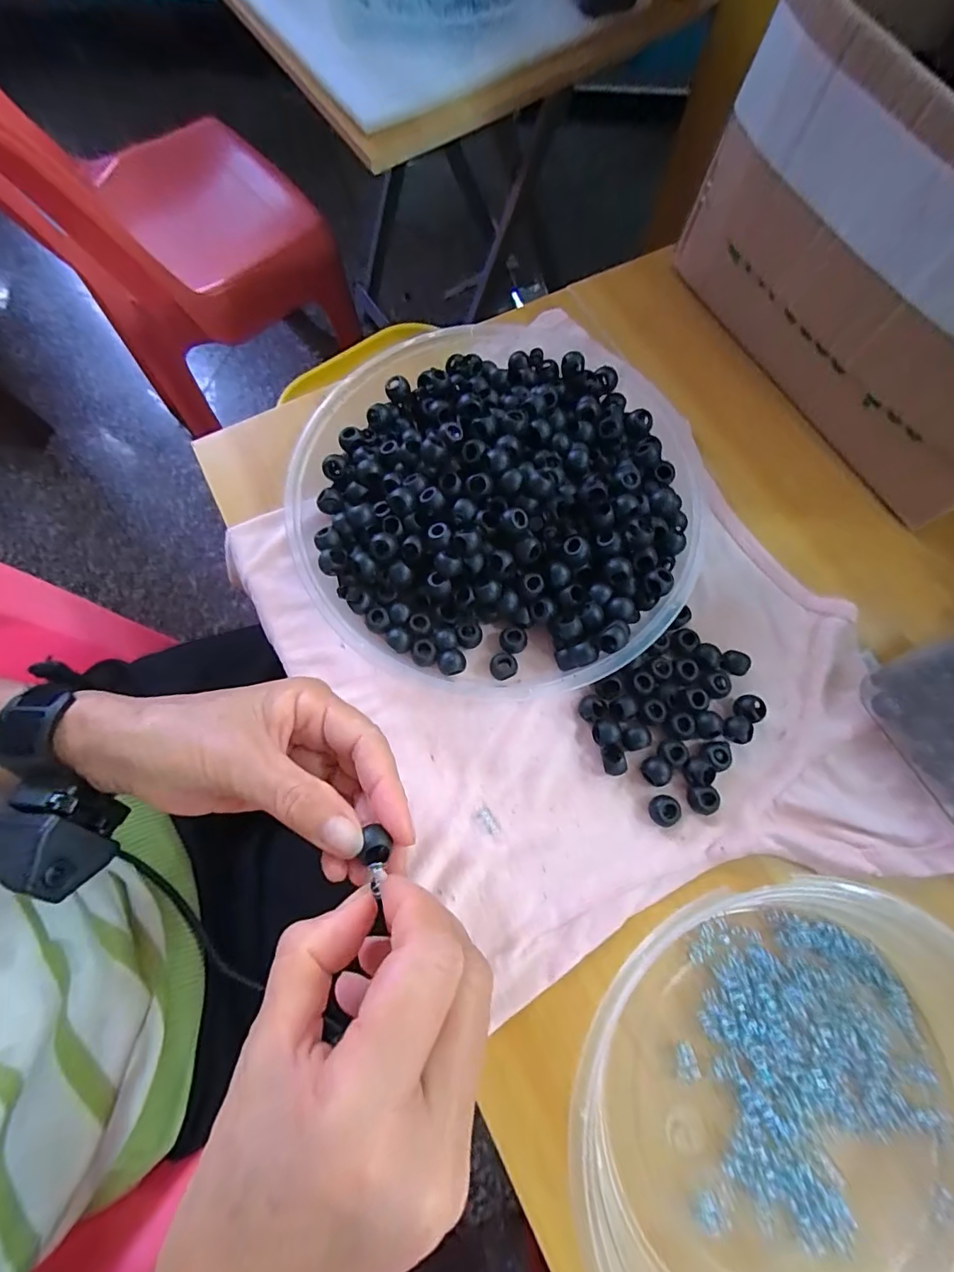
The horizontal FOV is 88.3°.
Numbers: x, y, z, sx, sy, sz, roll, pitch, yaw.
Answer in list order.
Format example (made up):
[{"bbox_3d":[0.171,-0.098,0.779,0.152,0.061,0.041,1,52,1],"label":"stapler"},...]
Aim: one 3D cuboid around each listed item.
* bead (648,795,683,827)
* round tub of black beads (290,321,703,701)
[{"bbox_3d":[0.098,0.091,0.257,0.015,0.009,0.015,0,73,1],"label":"bead"},{"bbox_3d":[0.012,-0.084,0.292,0.226,0.043,0.229,0,73,1],"label":"round tub of black beads"}]

